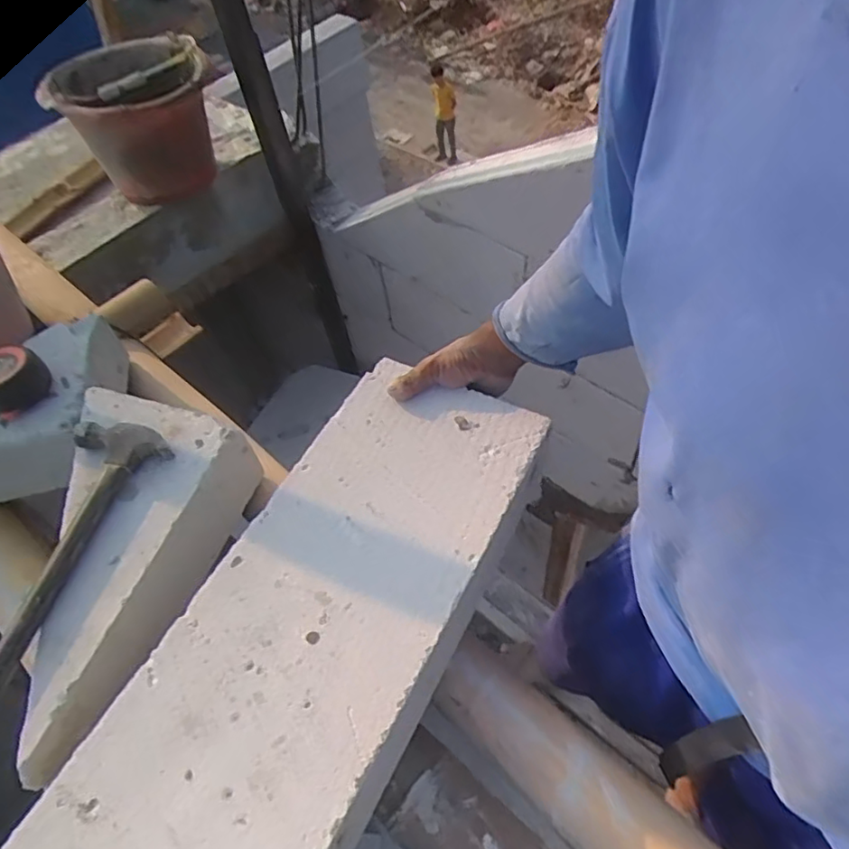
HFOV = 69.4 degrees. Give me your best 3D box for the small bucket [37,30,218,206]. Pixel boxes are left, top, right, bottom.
[{"bbox_3d":[-0.528,-0.581,1.140,0.245,0.216,0.236,-2,55,3],"label":"small bucket"}]

